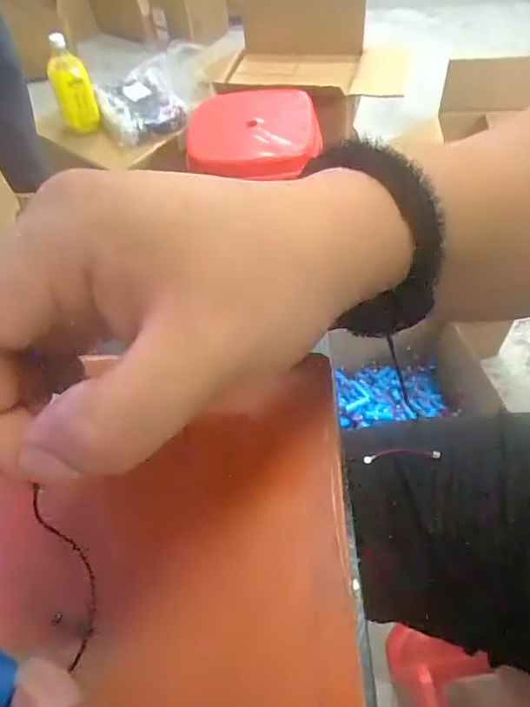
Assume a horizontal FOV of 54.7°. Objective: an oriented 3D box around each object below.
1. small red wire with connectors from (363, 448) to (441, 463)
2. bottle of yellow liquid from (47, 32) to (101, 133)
[{"bbox_3d":[0.111,0.082,0.415,0.061,0.004,0.010,-6,83,7],"label":"small red wire with connectors"},{"bbox_3d":[-0.420,-0.580,1.121,0.081,0.190,0.083,-19,55,-10],"label":"bottle of yellow liquid"}]

